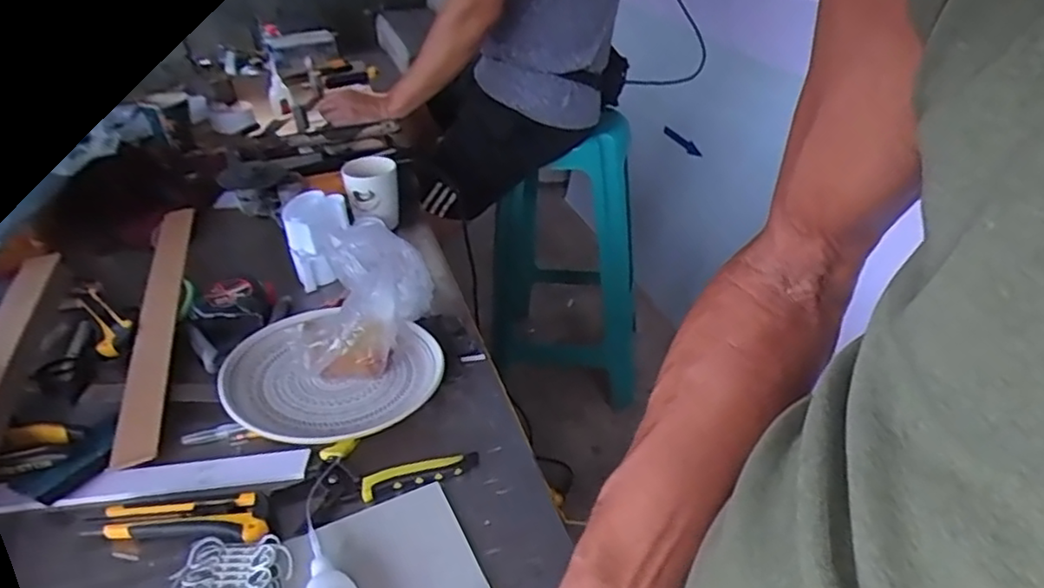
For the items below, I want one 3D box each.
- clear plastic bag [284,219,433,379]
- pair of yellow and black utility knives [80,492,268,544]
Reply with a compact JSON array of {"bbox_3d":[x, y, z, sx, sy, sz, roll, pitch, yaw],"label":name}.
[{"bbox_3d":[-0.174,-0.001,0.704,0.117,0.084,0.196,10,37,17],"label":"clear plastic bag"},{"bbox_3d":[-0.278,0.181,0.544,0.149,0.020,0.047,1,35,5],"label":"pair of yellow and black utility knives"}]

